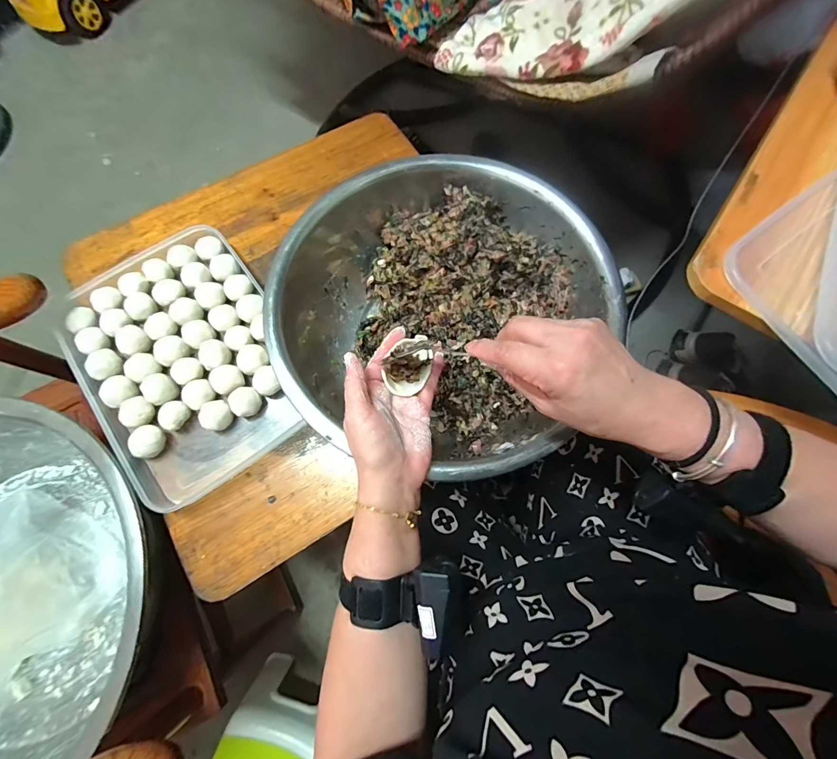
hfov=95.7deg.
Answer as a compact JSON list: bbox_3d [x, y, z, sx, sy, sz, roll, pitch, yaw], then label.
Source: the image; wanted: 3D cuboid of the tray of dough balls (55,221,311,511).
[{"bbox_3d":[-0.308,-0.032,0.512,0.244,0.045,0.329,-36,76,-9],"label":"tray of dough balls"}]

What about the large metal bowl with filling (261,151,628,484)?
[{"bbox_3d":[0.014,-0.087,0.476,0.382,0.126,0.369,0,73,1],"label":"large metal bowl with filling"}]

